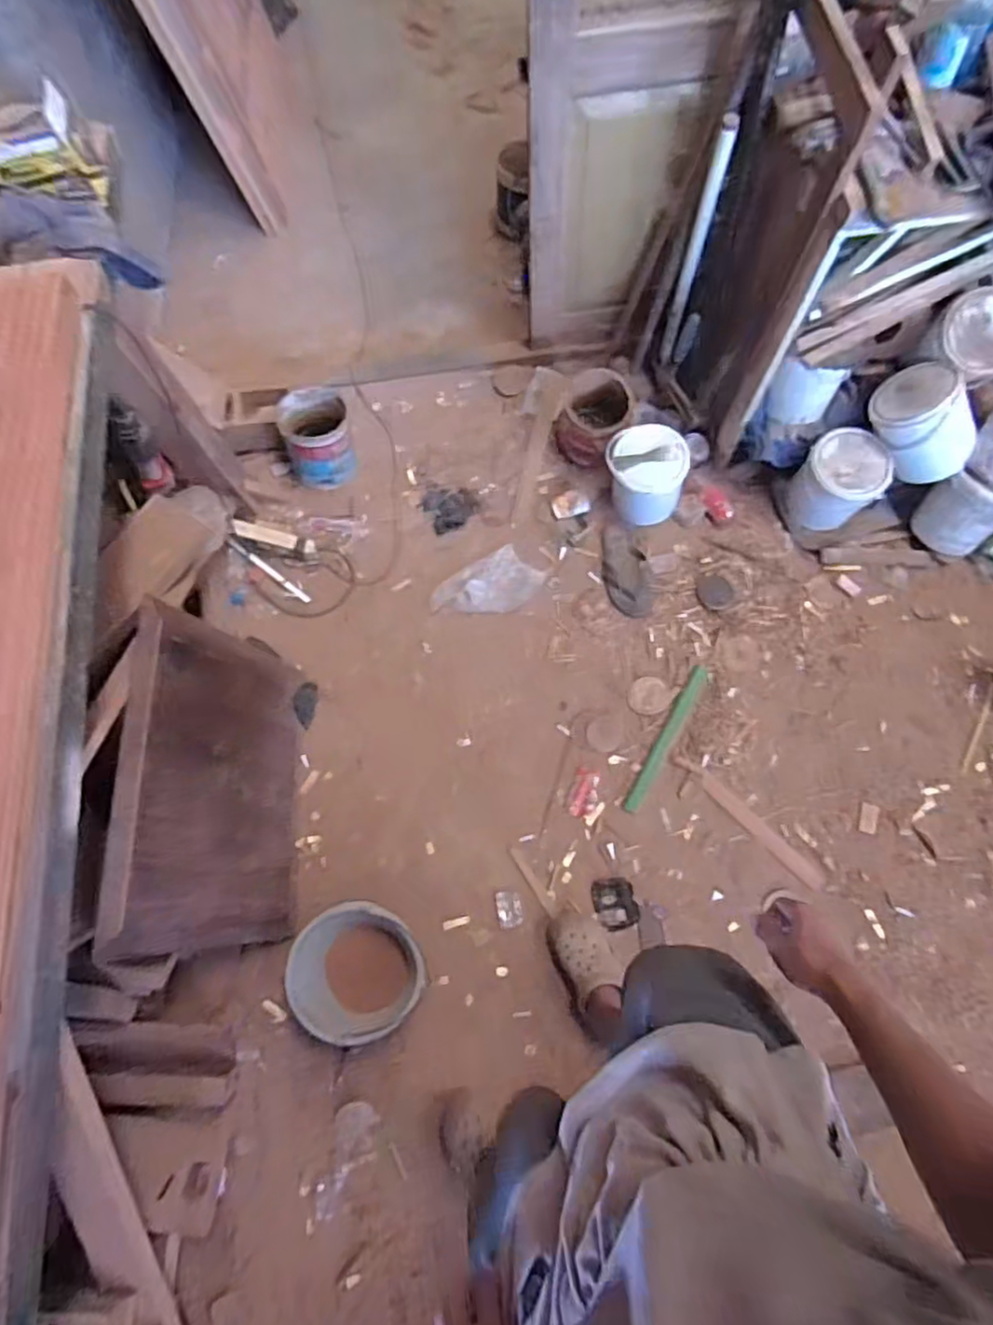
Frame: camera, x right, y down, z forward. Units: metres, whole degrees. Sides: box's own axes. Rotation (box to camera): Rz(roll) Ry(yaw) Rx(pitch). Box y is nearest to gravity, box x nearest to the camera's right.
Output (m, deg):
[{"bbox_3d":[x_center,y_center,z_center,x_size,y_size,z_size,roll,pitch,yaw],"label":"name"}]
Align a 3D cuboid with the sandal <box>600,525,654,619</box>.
[{"bbox_3d":[0.336,-0.238,1.728,0.114,0.022,0.251,-11,71,-2],"label":"sandal"}]

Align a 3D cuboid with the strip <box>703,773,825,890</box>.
[{"bbox_3d":[0.596,0.378,1.489,0.037,0.009,0.330,-42,75,-11],"label":"strip"}]

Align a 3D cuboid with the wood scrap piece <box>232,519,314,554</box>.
[{"bbox_3d":[-0.586,-0.332,1.753,0.209,0.020,0.049,15,72,-11],"label":"wood scrap piece"}]

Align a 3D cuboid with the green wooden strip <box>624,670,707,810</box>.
[{"bbox_3d":[0.404,0.175,1.562,0.039,0.010,0.384,28,75,11],"label":"green wooden strip"}]

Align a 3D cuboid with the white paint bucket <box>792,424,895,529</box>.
[{"bbox_3d":[0.833,-0.438,1.624,0.181,0.168,0.177,-1,71,3],"label":"white paint bucket"}]

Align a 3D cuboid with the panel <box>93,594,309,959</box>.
[{"bbox_3d":[-0.554,0.246,1.333,0.033,0.504,0.610,-5,71,18],"label":"panel"}]

